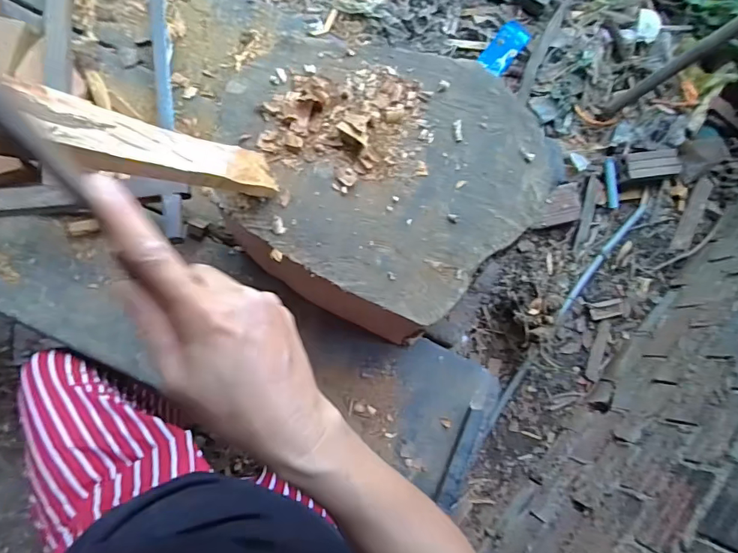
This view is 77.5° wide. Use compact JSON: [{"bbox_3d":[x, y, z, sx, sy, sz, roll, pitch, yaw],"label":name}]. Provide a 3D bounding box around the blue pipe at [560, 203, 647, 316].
[{"bbox_3d":[0.705,-0.053,1.387,0.025,0.051,0.418,39,80,1],"label":"blue pipe"}]

